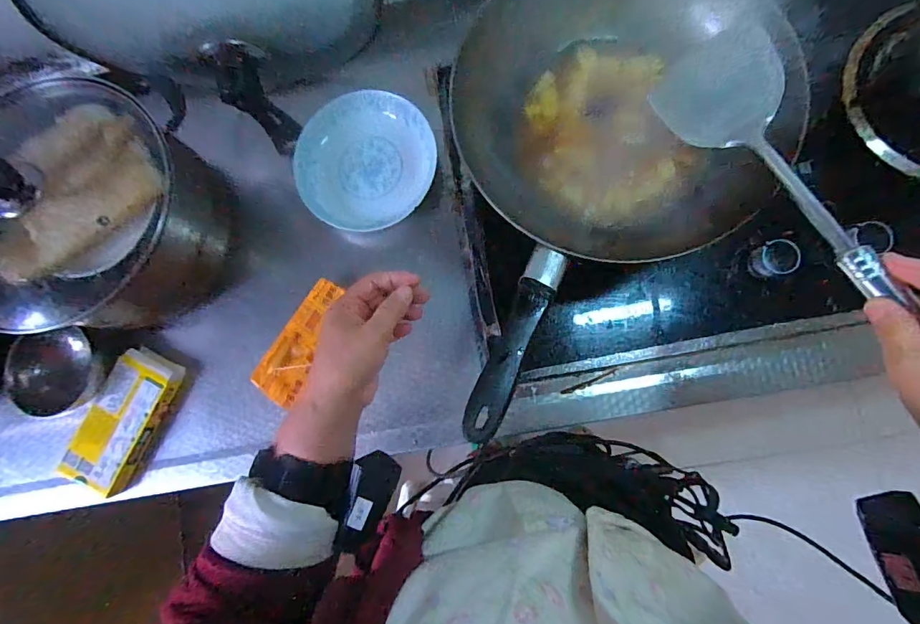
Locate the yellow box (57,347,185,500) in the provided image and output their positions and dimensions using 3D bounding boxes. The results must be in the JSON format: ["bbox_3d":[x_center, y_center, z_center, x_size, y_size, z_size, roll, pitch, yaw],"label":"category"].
[{"bbox_3d":[-0.406,0.131,0.533,0.077,0.030,0.170,25,86,8],"label":"yellow box"}]

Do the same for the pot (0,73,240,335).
[{"bbox_3d":[-0.385,-0.104,0.470,0.219,0.181,0.226,-1,83,5],"label":"pot"}]

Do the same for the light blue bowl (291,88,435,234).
[{"bbox_3d":[-0.114,-0.182,0.539,0.158,0.032,0.164,-1,83,5],"label":"light blue bowl"}]

